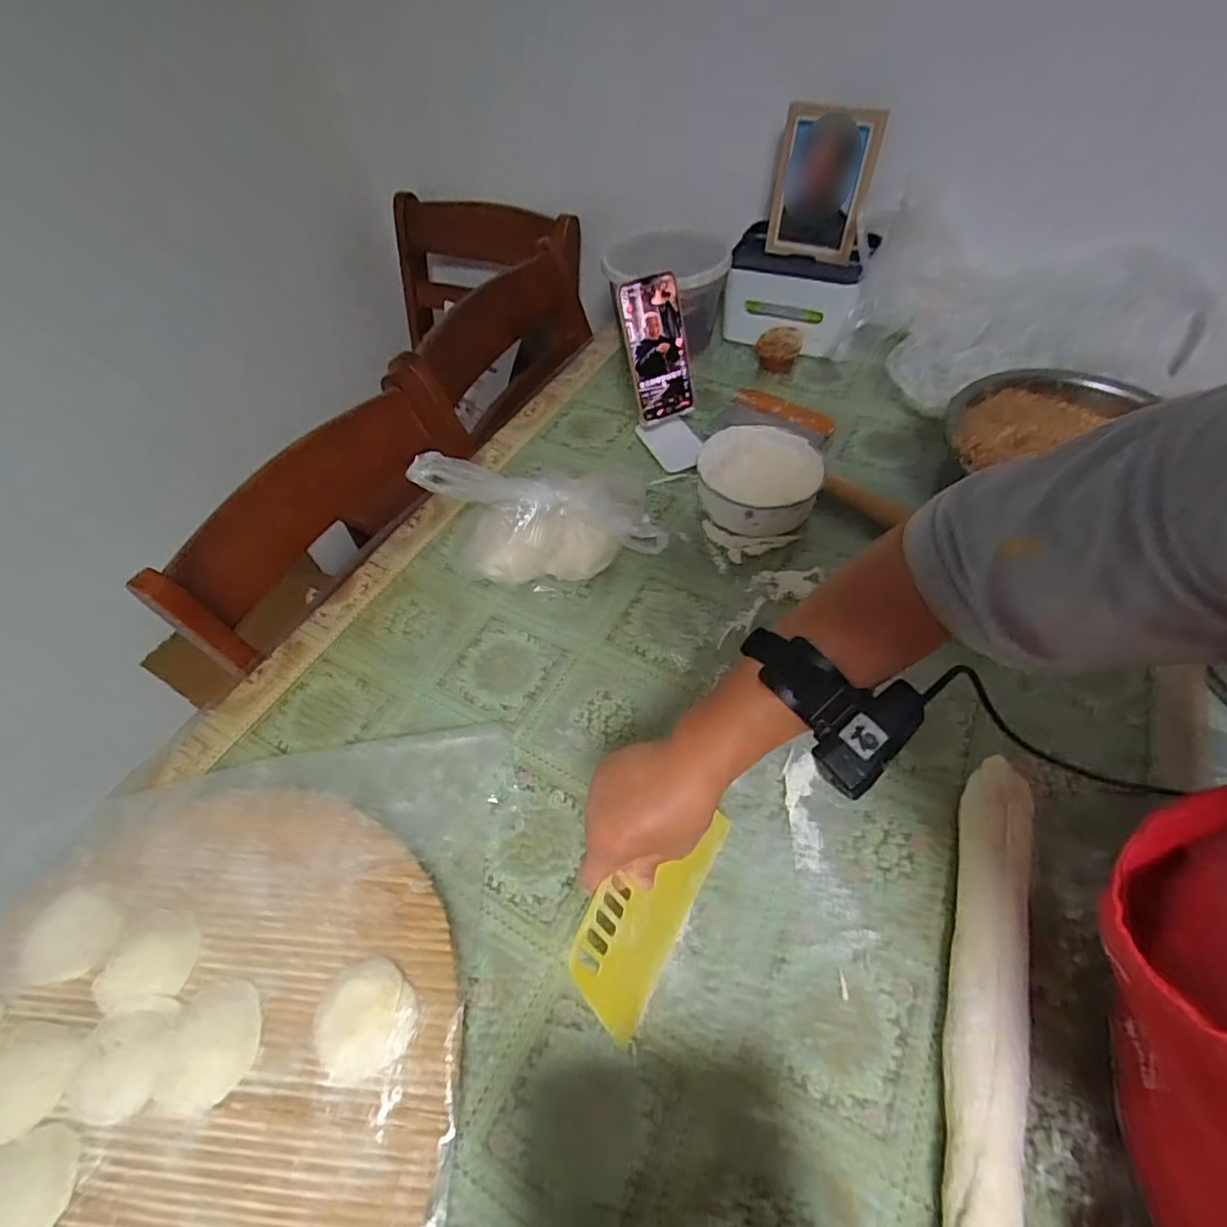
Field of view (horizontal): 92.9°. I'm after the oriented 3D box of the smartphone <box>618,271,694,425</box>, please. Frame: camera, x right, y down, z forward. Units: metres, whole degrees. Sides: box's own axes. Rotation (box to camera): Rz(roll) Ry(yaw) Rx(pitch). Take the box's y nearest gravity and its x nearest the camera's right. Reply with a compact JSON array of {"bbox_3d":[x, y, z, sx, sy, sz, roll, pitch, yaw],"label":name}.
[{"bbox_3d":[0.055,-0.324,0.724,0.076,0.163,0.015,-20,34,-10],"label":"smartphone"}]

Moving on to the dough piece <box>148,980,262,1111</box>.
[{"bbox_3d":[-0.273,0.293,0.399,0.057,0.008,0.069,-4,54,2],"label":"dough piece"}]

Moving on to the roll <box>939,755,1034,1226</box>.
[{"bbox_3d":[0.239,0.284,0.381,0.044,0.042,0.389,17,57,16],"label":"roll"}]

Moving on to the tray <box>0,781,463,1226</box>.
[{"bbox_3d":[-0.311,0.321,0.399,0.398,0.039,0.386,-2,54,3],"label":"tray"}]

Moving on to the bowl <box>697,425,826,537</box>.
[{"bbox_3d":[0.175,-0.163,0.698,0.132,0.072,0.156,14,56,14],"label":"bowl"}]

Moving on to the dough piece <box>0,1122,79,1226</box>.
[{"bbox_3d":[-0.367,0.360,0.359,0.062,0.012,0.064,-2,54,3],"label":"dough piece"}]

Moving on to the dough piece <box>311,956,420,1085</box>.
[{"bbox_3d":[-0.174,0.279,0.405,0.069,0.017,0.068,-2,54,3],"label":"dough piece"}]

